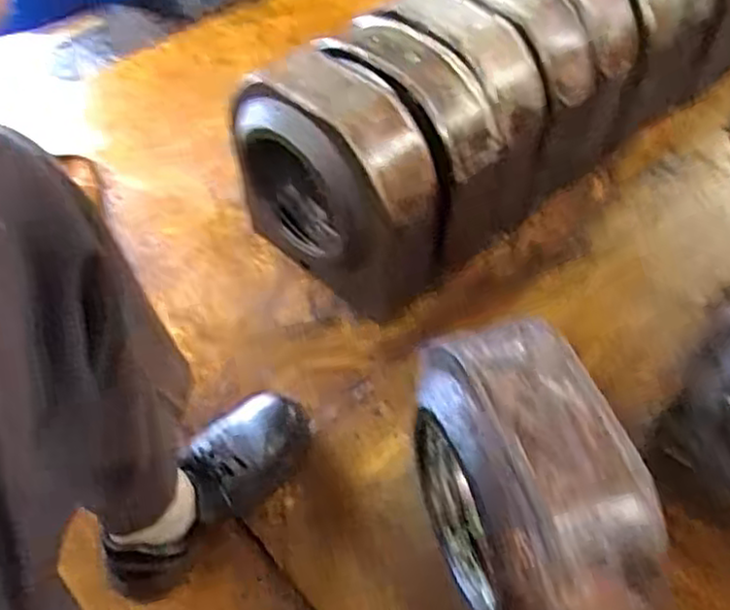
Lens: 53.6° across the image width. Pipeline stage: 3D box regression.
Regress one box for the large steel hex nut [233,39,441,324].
[{"bbox_3d":[-0.041,-0.157,0.956,0.145,0.289,0.267,-35,59,-24],"label":"large steel hex nut"}]

